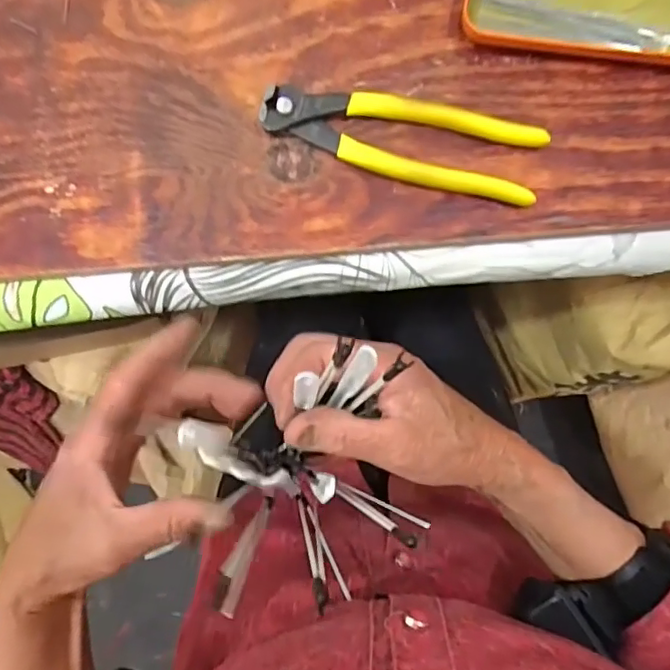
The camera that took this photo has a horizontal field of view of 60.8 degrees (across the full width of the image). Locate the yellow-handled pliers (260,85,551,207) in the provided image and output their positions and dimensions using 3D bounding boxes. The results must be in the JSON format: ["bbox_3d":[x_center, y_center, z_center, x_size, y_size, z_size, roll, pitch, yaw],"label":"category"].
[{"bbox_3d":[0.038,-0.115,0.338,0.164,0.017,0.047,12,86,3],"label":"yellow-handled pliers"}]

